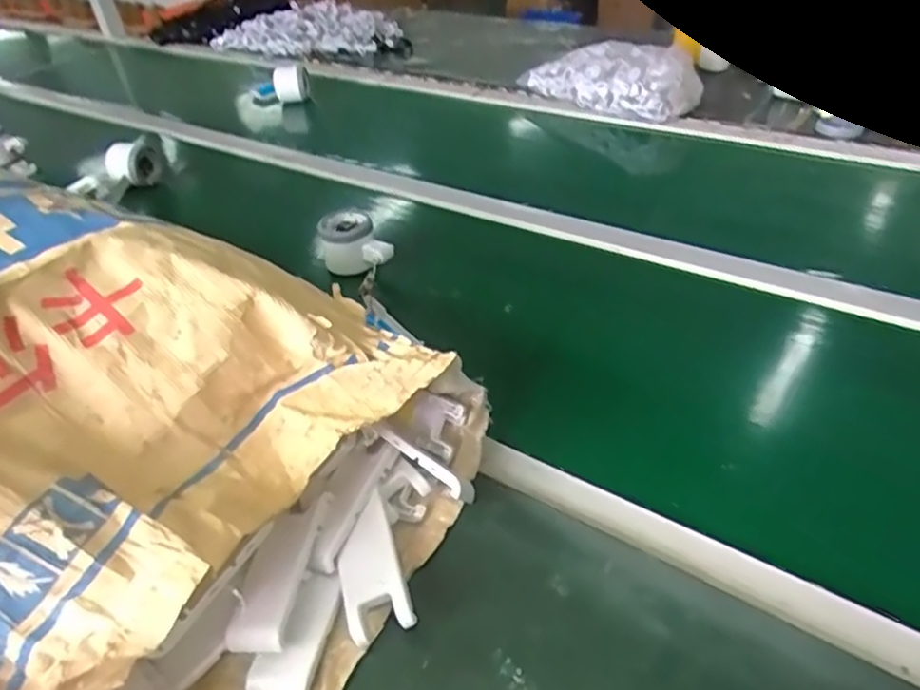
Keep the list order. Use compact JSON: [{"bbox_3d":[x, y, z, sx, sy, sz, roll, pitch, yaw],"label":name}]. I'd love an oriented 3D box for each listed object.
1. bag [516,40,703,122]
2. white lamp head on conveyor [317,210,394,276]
[{"bbox_3d":[0.236,-0.426,1.087,0.133,0.070,0.301,-30,44,-27],"label":"bag"},{"bbox_3d":[-0.112,-0.111,0.744,0.075,0.050,0.076,-10,37,-4],"label":"white lamp head on conveyor"}]

